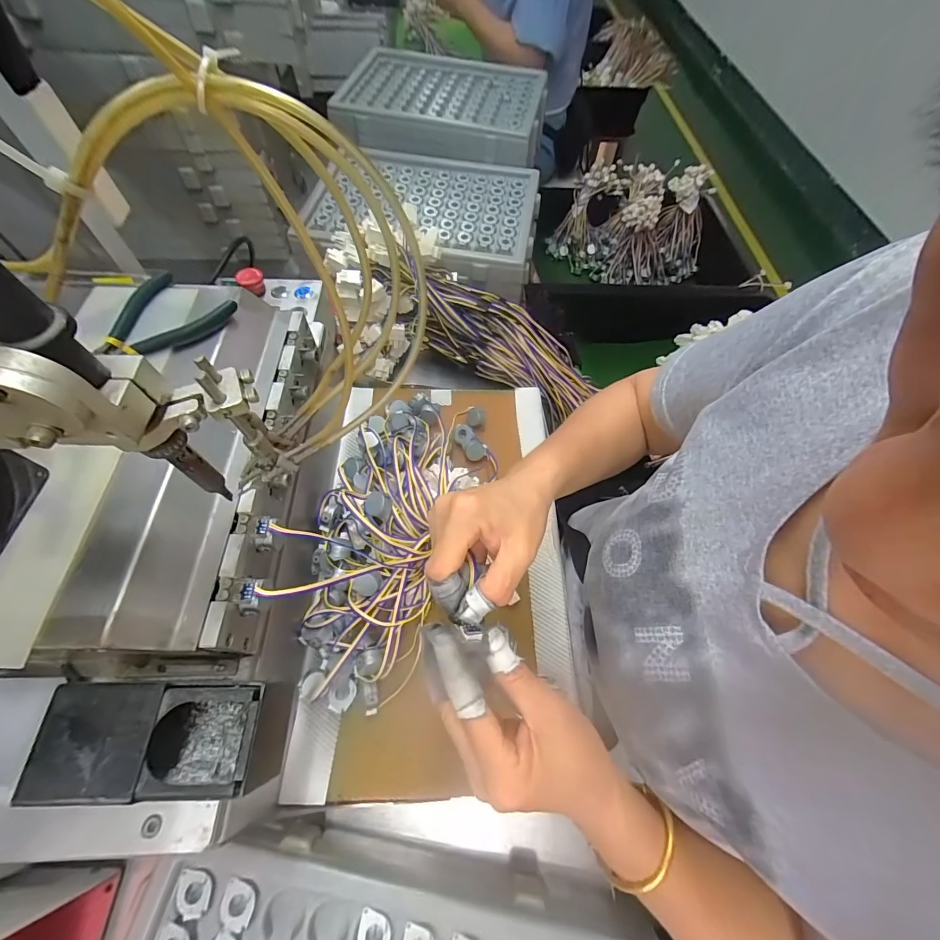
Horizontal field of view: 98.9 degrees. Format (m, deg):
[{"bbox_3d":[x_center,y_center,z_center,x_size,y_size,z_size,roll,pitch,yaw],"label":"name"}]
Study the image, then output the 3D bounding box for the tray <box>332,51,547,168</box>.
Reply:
[{"bbox_3d":[-0.051,-0.727,0.800,0.381,0.074,0.274,7,63,2],"label":"tray"}]

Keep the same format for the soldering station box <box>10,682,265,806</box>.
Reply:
[{"bbox_3d":[-0.176,0.156,0.240,0.110,0.062,0.058,1,62,-3],"label":"soldering station box"}]

